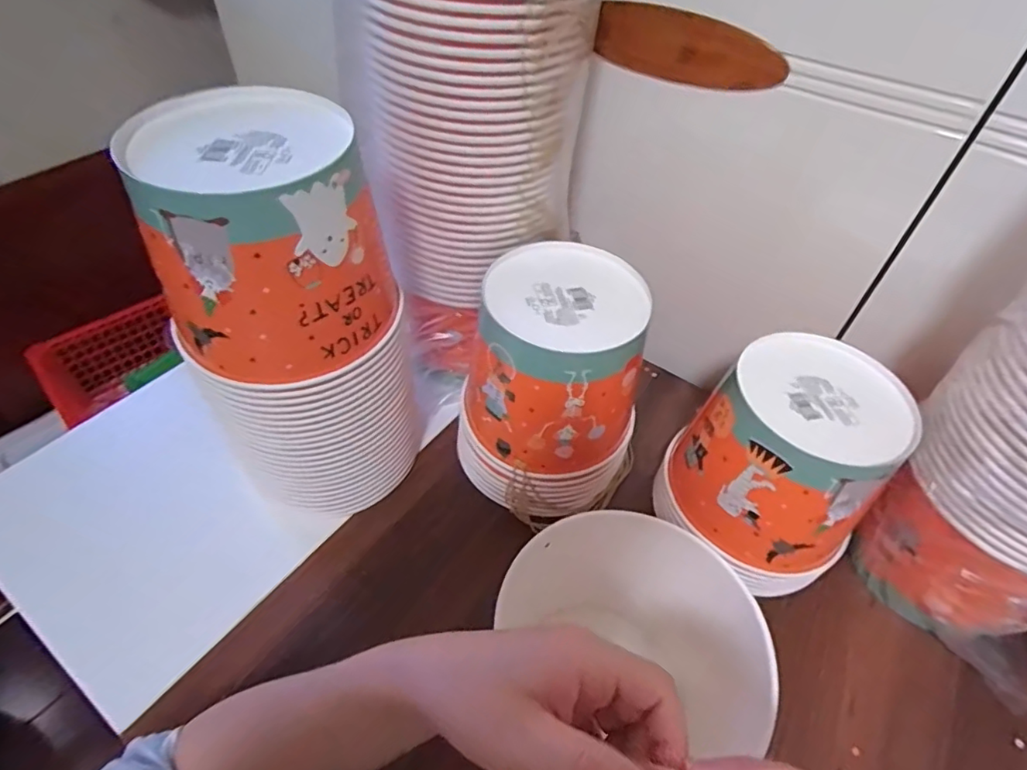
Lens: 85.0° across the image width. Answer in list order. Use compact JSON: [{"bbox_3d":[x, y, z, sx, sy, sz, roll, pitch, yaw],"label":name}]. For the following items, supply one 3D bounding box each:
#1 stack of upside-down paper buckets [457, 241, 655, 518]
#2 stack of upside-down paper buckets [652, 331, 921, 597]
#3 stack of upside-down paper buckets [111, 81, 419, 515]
[{"bbox_3d":[0.028,0.008,0.479,0.156,0.182,0.126,15,50,9],"label":"stack of upside-down paper buckets"},{"bbox_3d":[0.222,0.069,0.469,0.147,0.169,0.145,-26,55,-24],"label":"stack of upside-down paper buckets"},{"bbox_3d":[-0.165,-0.040,0.427,0.141,0.299,0.132,-28,56,-25],"label":"stack of upside-down paper buckets"}]

